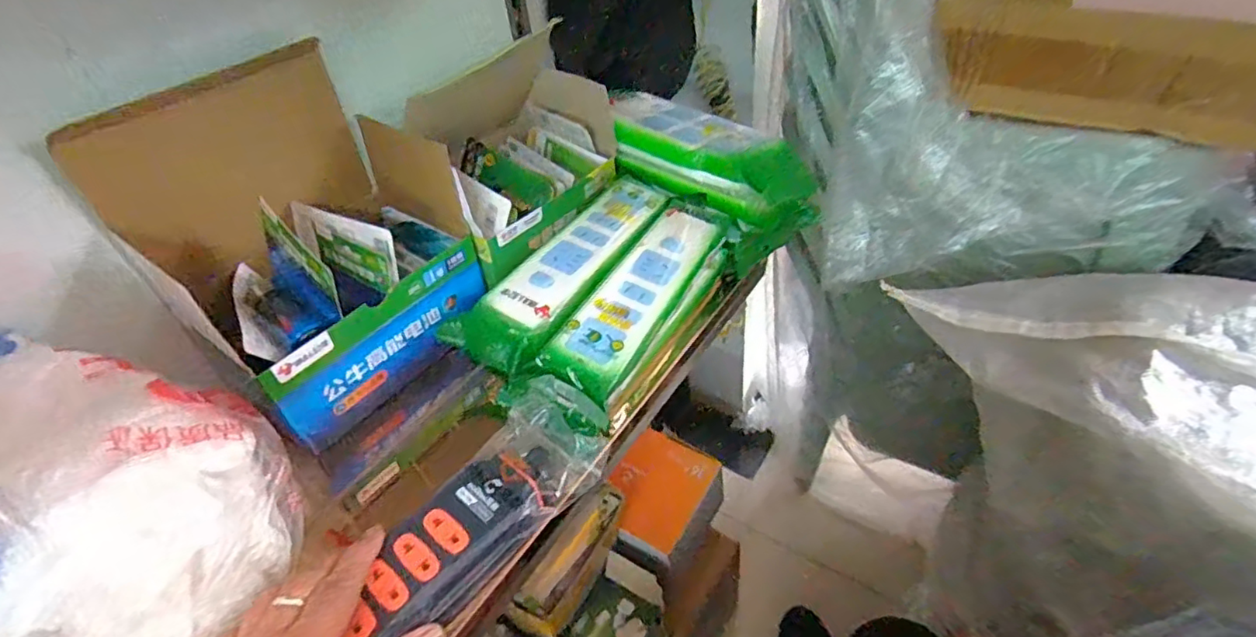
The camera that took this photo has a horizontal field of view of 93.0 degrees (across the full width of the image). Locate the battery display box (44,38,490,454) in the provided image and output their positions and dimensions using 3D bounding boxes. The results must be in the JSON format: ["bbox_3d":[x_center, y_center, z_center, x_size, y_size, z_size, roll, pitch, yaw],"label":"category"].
[{"bbox_3d":[-0.223,-0.054,0.436,0.139,0.203,0.187,24,51,30],"label":"battery display box"}]

